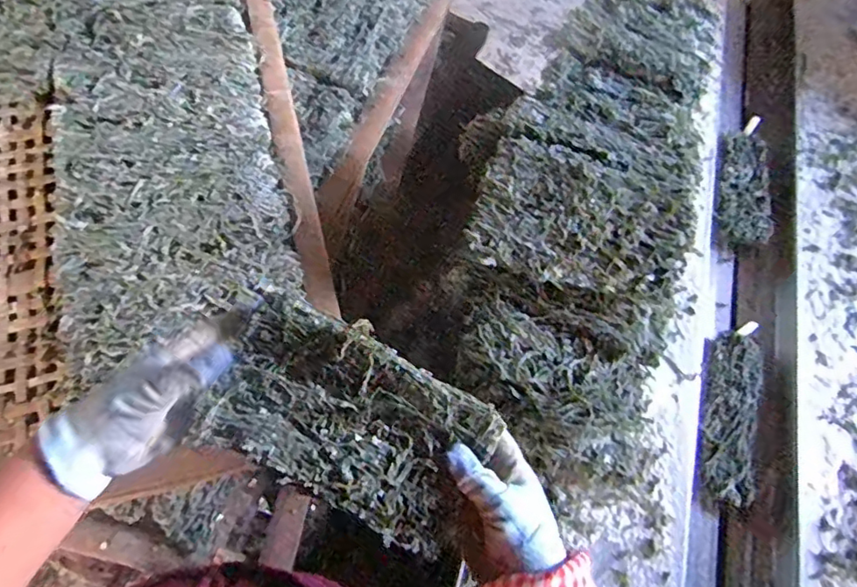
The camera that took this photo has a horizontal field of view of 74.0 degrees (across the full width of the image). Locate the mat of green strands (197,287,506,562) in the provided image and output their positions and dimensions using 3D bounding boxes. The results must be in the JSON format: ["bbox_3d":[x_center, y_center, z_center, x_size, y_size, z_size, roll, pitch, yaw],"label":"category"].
[{"bbox_3d":[-0.058,0.093,0.427,0.201,0.039,0.118,26,64,9],"label":"mat of green strands"}]

